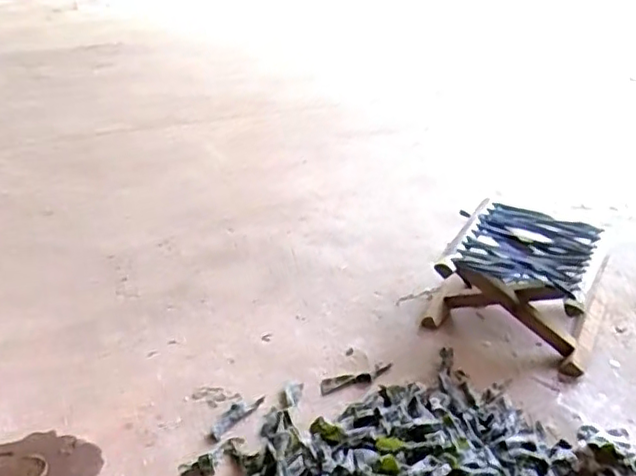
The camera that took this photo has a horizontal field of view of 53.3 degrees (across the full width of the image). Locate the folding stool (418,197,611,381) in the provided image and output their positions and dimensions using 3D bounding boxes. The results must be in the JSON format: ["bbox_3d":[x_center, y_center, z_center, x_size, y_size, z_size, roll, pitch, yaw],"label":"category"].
[{"bbox_3d":[0.331,0.074,1.037,0.253,0.147,0.239,17,34,25],"label":"folding stool"}]

